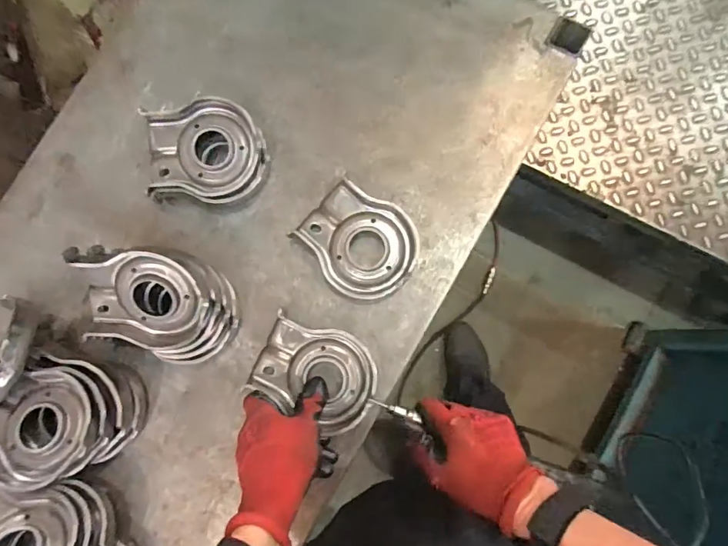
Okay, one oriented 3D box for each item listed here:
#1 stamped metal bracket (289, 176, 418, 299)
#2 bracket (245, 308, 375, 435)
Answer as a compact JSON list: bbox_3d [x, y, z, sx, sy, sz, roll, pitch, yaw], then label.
[{"bbox_3d":[-0.006,-0.032,0.486,0.122,0.028,0.096,39,88,9],"label":"stamped metal bracket"},{"bbox_3d":[-0.049,0.101,0.465,0.121,0.027,0.091,22,85,8],"label":"bracket"}]

